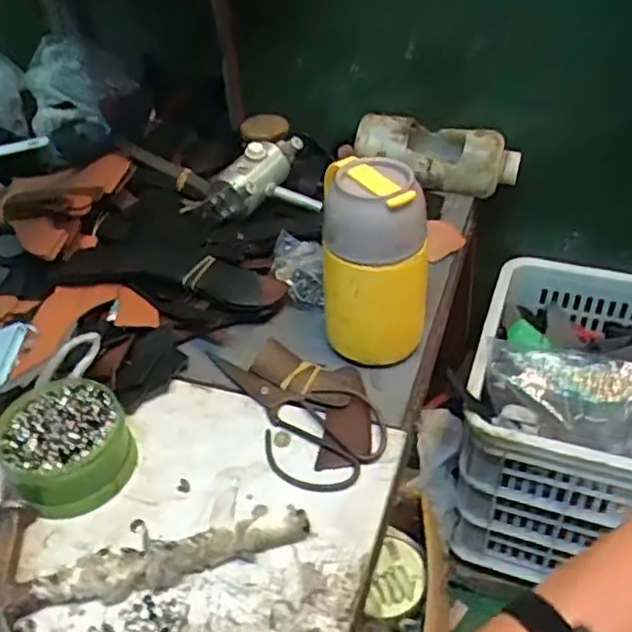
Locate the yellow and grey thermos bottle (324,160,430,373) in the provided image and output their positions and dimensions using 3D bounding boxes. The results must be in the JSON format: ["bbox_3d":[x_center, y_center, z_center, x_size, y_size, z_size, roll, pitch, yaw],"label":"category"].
[{"bbox_3d":[0.051,-0.047,0.614,0.094,0.178,0.082,-5,41,1],"label":"yellow and grey thermos bottle"}]

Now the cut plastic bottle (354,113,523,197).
[{"bbox_3d":[0.164,-0.225,0.886,0.221,0.074,0.095,17,45,5],"label":"cut plastic bottle"}]

